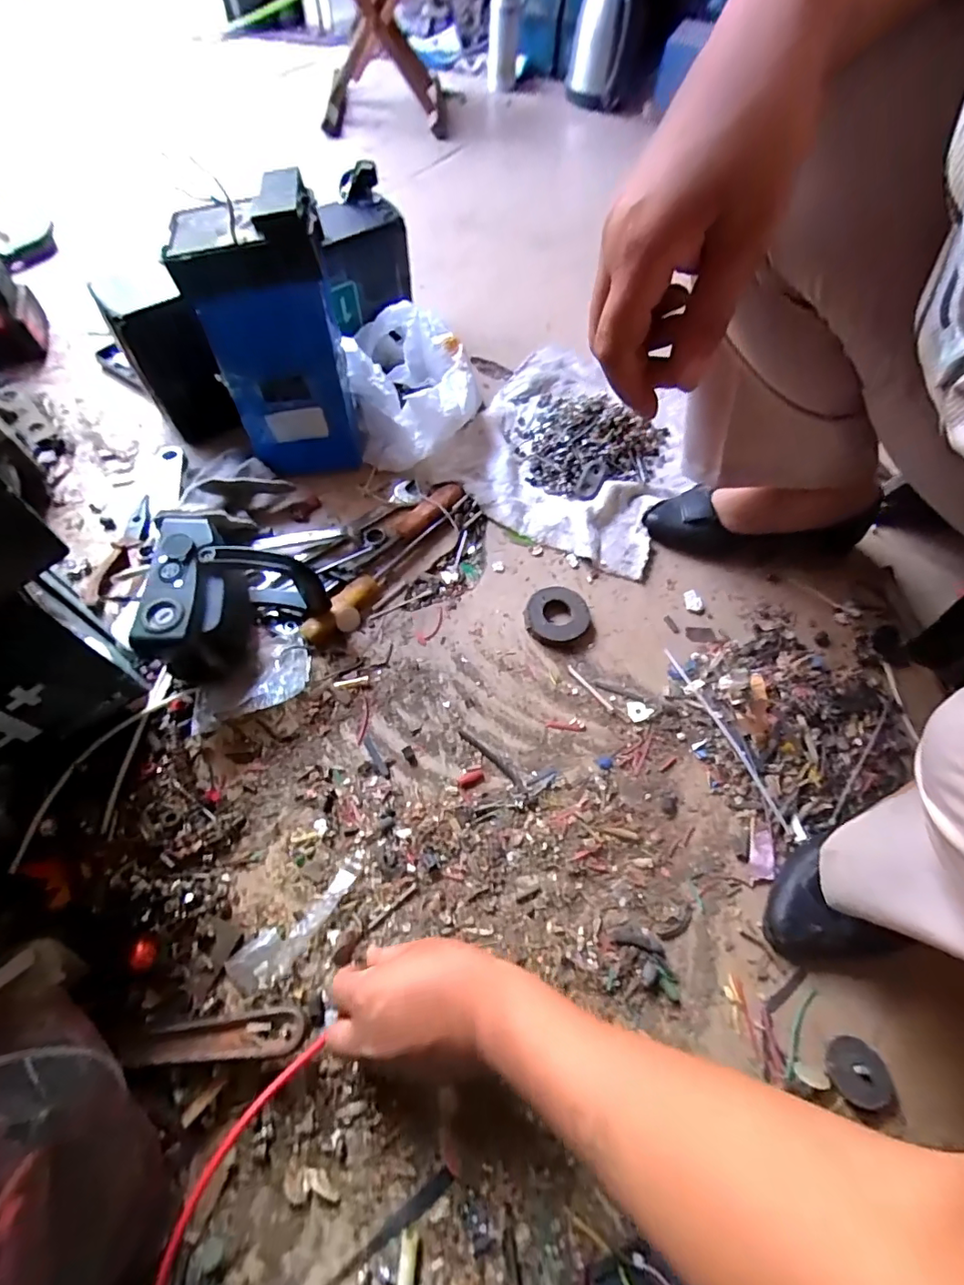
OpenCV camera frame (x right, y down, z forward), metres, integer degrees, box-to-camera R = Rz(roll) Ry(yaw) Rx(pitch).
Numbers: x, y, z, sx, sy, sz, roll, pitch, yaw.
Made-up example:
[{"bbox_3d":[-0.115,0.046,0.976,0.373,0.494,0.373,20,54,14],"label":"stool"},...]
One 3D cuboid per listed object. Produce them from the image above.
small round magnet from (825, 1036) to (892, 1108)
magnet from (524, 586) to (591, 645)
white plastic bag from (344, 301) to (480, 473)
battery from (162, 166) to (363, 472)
[{"bbox_3d":[0.267,0.305,0.369,0.038,0.012,0.037,1,61,-2],"label":"small round magnet"},{"bbox_3d":[0.080,-0.028,0.545,0.063,0.017,0.067,1,61,-2],"label":"magnet"},{"bbox_3d":[-0.086,-0.320,0.644,0.152,0.104,0.201,0,61,-3],"label":"white plastic bag"},{"bbox_3d":[-0.204,-0.294,0.532,0.121,0.259,0.078,-5,62,-5],"label":"battery"}]

